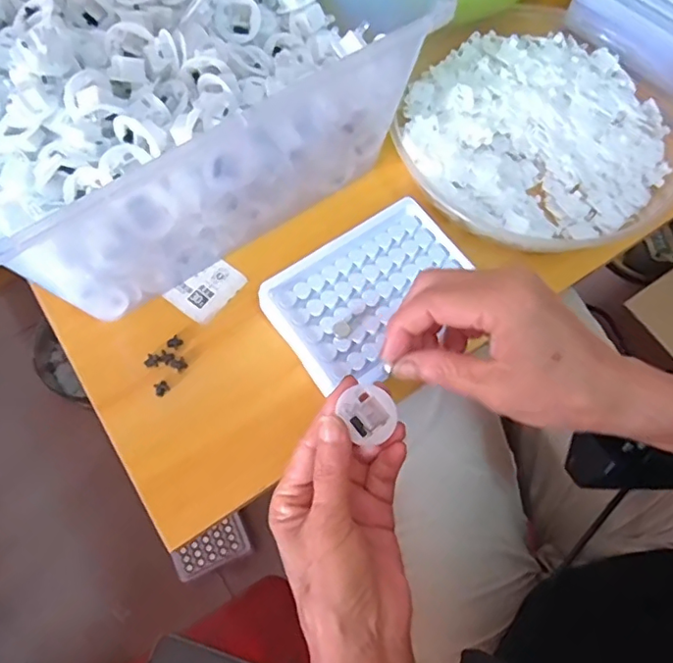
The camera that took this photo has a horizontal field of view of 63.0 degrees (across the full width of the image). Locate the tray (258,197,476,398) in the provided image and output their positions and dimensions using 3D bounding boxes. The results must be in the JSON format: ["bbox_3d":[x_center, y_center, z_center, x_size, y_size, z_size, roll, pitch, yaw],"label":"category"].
[{"bbox_3d":[0.025,-0.027,0.379,0.133,0.019,0.096,-34,73,-14],"label":"tray"}]

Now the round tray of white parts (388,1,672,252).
[{"bbox_3d":[0.164,-0.166,0.443,0.228,0.029,0.221,1,68,-2],"label":"round tray of white parts"}]

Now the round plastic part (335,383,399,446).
[{"bbox_3d":[0.018,0.045,0.296,0.029,0.011,0.029,1,68,-2],"label":"round plastic part"}]

